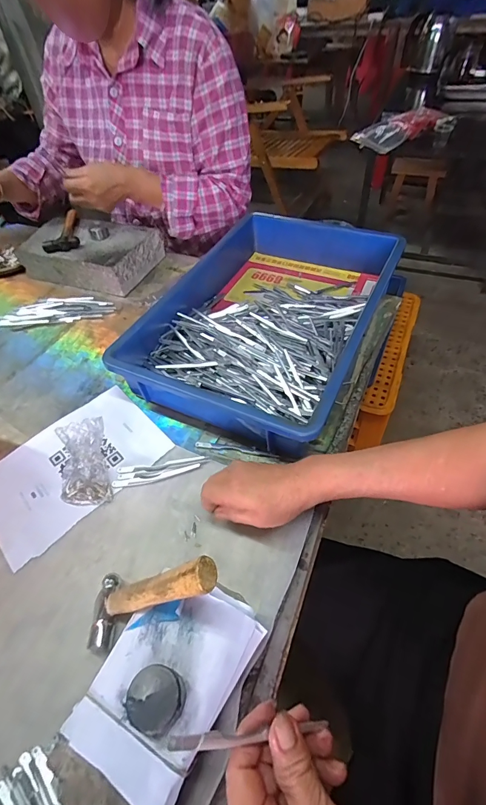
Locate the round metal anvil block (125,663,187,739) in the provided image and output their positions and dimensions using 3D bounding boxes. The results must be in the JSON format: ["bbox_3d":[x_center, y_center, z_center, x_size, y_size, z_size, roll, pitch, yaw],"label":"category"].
[{"bbox_3d":[-0.062,0.213,0.272,0.039,0.017,0.038,-2,50,3],"label":"round metal anvil block"}]

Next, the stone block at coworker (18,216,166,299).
[{"bbox_3d":[-0.300,-0.294,0.741,0.244,0.065,0.148,14,52,14],"label":"stone block at coworker"}]

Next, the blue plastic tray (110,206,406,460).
[{"bbox_3d":[0.035,-0.140,0.576,0.295,0.085,0.433,20,54,19],"label":"blue plastic tray"}]

